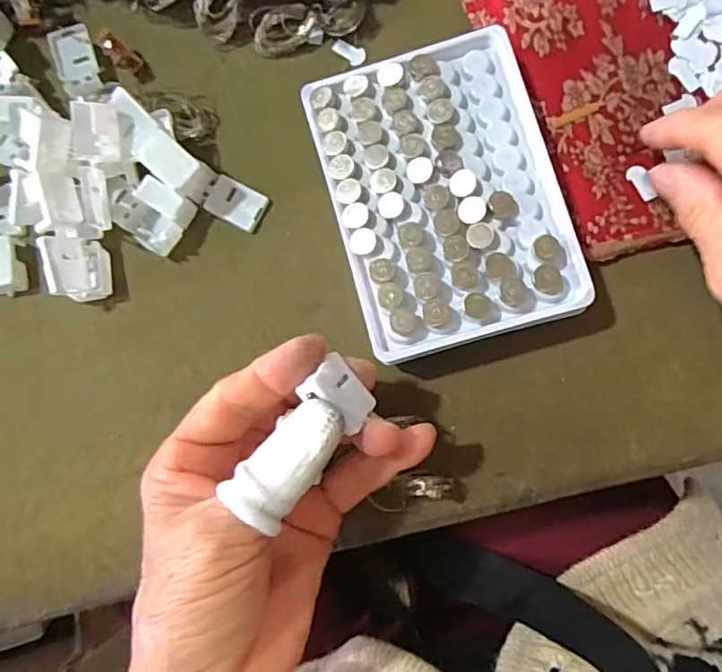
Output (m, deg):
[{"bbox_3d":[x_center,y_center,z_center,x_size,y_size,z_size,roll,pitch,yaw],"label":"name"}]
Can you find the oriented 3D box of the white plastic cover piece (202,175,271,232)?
[{"bbox_3d":[-0.061,-0.064,0.281,0.028,0.004,0.019,27,85,6],"label":"white plastic cover piece"}]

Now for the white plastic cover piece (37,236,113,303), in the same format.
[{"bbox_3d":[-0.133,-0.030,0.272,0.008,0.031,0.030,-17,81,38],"label":"white plastic cover piece"}]

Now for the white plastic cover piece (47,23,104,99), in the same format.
[{"bbox_3d":[-0.143,-0.137,0.292,0.019,0.005,0.040,-21,83,0],"label":"white plastic cover piece"}]

